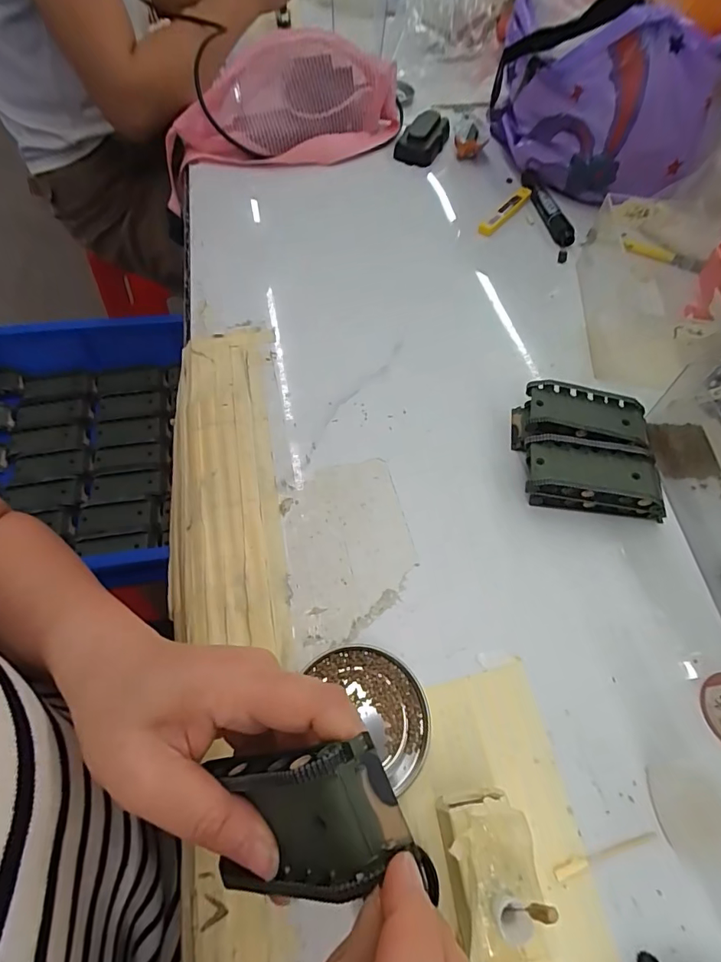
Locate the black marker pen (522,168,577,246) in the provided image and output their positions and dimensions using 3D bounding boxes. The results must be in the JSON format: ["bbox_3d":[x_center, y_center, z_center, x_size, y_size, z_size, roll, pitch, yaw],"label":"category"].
[{"bbox_3d":[0.216,-0.322,0.531,0.023,0.023,0.144,-5,59,-6],"label":"black marker pen"}]

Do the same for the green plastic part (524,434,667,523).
[{"bbox_3d":[0.170,-0.002,0.330,0.103,0.036,0.046,10,59,4],"label":"green plastic part"}]

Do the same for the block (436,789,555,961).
[{"bbox_3d":[0.061,0.190,0.204,0.038,0.044,0.085,-8,60,-8],"label":"block"}]

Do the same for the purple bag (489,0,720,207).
[{"bbox_3d":[0.260,-0.412,0.504,0.240,0.165,0.098,26,61,13],"label":"purple bag"}]

